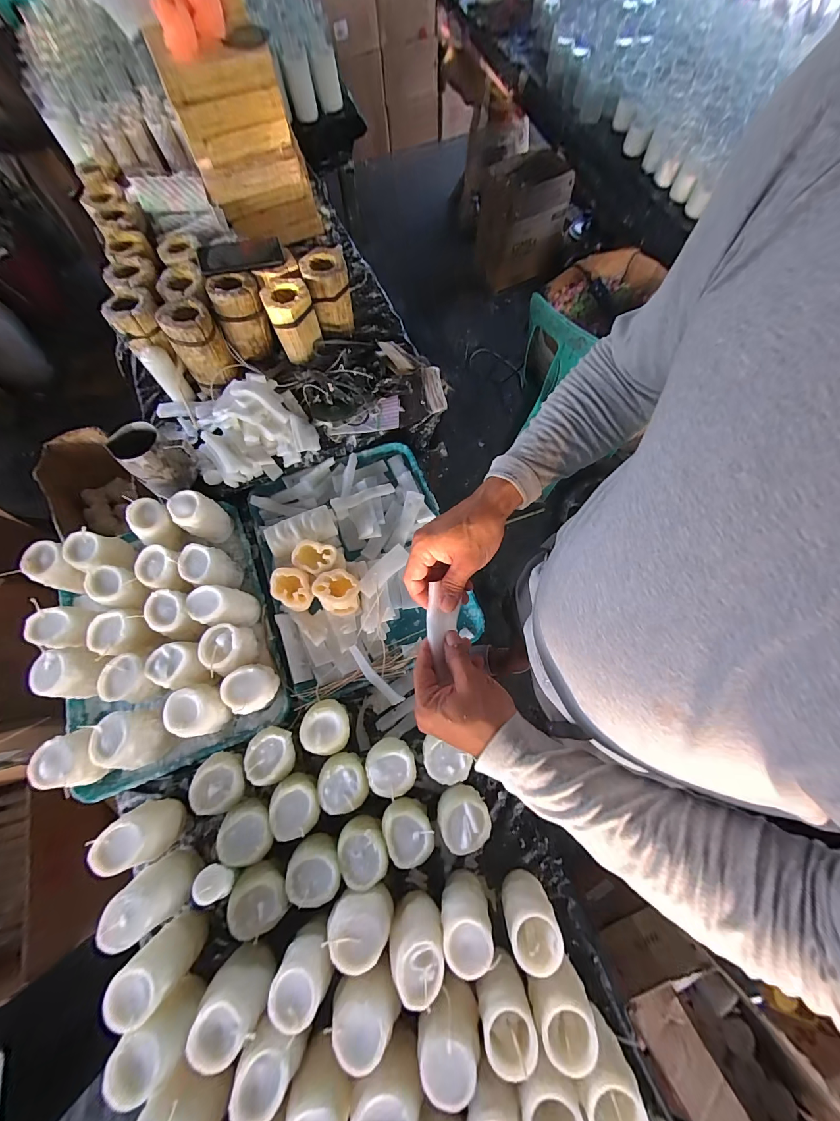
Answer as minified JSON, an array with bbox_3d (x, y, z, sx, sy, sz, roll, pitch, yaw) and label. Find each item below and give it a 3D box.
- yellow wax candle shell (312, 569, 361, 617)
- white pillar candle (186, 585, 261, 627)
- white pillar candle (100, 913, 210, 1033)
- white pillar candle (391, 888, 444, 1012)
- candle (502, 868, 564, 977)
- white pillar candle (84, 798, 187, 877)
[{"bbox_3d":[-0.133,0.056,0.612,0.065,0.078,0.064,0,70,1],"label":"yellow wax candle shell"},{"bbox_3d":[-0.328,0.084,0.614,0.082,0.088,0.062,0,70,1],"label":"white pillar candle"},{"bbox_3d":[-0.326,0.506,0.460,0.062,0.104,0.057,0,70,1],"label":"white pillar candle"},{"bbox_3d":[-0.003,0.483,0.459,0.066,0.078,0.076,-6,70,-1],"label":"white pillar candle"},{"bbox_3d":[0.137,0.451,0.461,0.061,0.094,0.059,0,70,1],"label":"candle"},{"bbox_3d":[-0.382,0.376,0.506,0.068,0.099,0.068,0,70,1],"label":"white pillar candle"}]

